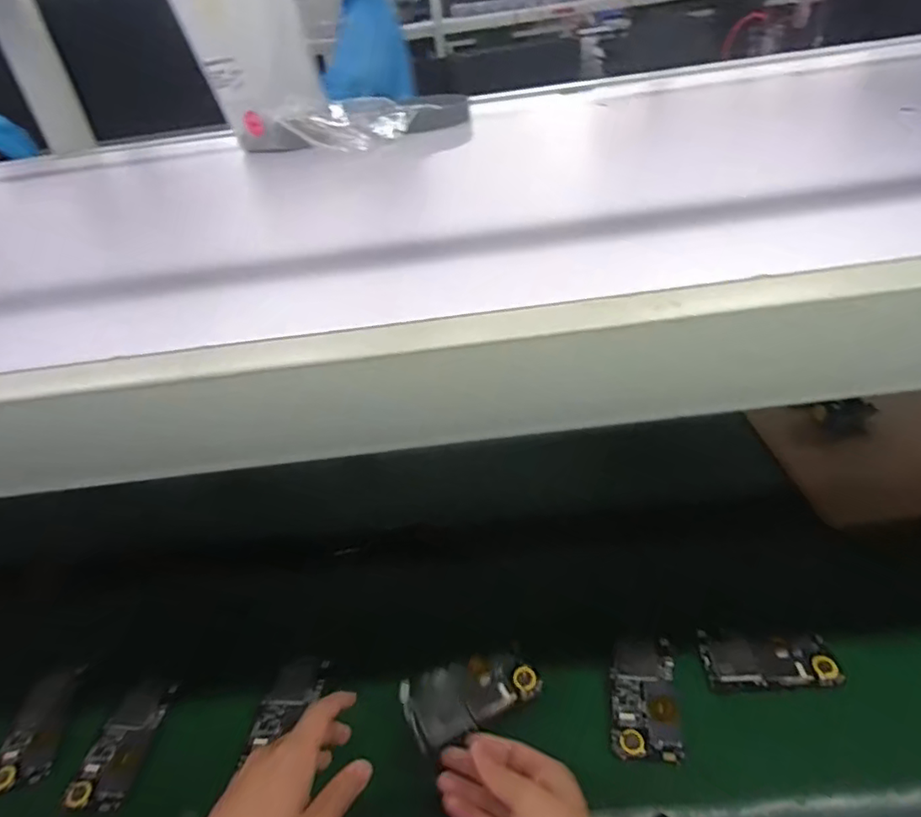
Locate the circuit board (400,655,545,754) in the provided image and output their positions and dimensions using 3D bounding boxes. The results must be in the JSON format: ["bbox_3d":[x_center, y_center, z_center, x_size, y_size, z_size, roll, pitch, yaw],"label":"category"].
[{"bbox_3d":[0.010,0.263,0.544,0.122,0.010,0.068,-15,36,-12],"label":"circuit board"}]

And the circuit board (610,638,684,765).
[{"bbox_3d":[0.178,0.278,0.569,0.060,0.005,0.113,3,36,12],"label":"circuit board"}]

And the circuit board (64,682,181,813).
[{"bbox_3d":[-0.346,0.343,0.604,0.058,0.016,0.115,-1,35,7],"label":"circuit board"}]

